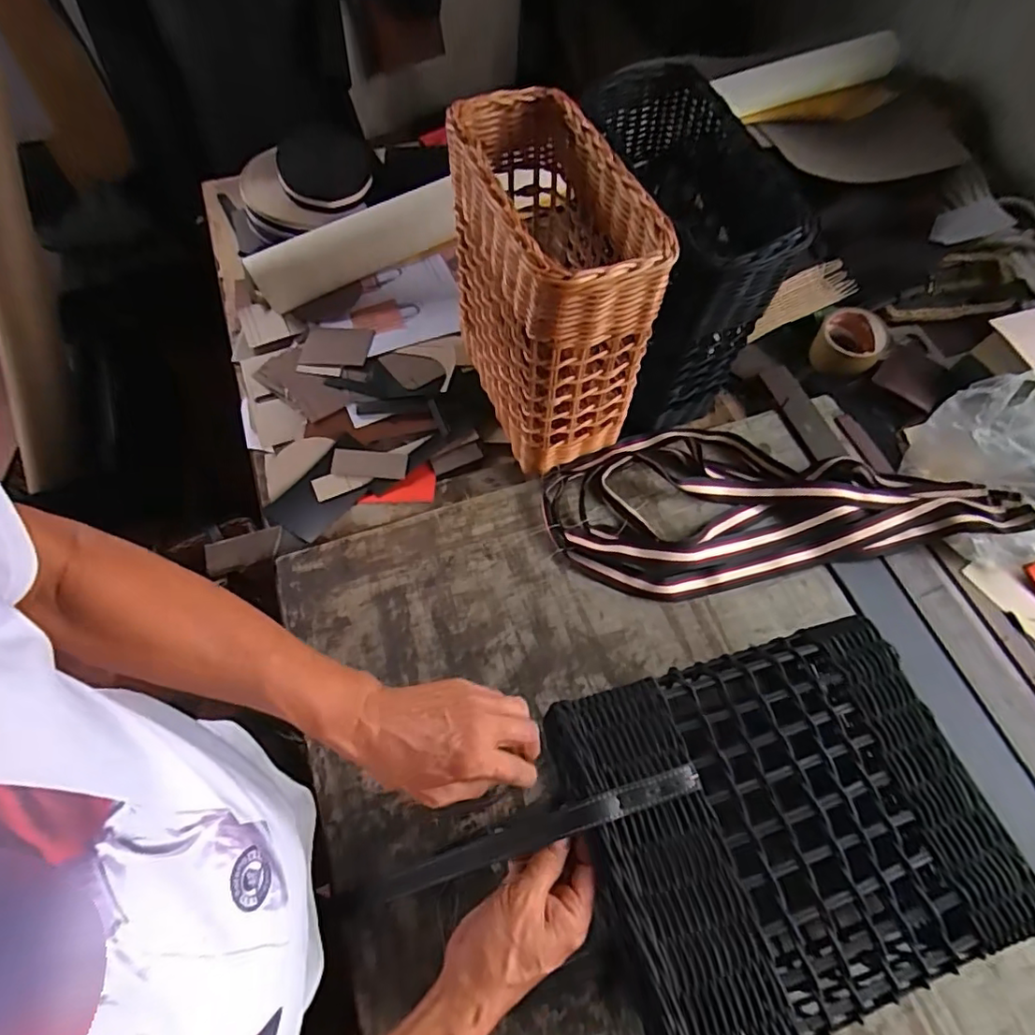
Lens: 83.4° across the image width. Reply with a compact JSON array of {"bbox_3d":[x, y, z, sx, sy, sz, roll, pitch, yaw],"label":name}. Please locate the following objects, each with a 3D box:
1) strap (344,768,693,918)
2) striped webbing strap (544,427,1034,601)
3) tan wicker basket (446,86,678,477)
[{"bbox_3d":[-0.009,0.253,0.448,0.303,0.043,0.020,-27,64,13],"label":"strap"},{"bbox_3d":[0.301,-0.026,0.674,0.531,0.047,0.219,-10,63,-7],"label":"striped webbing strap"},{"bbox_3d":[0.026,-0.245,0.617,0.144,0.260,0.285,-13,64,-8],"label":"tan wicker basket"}]

